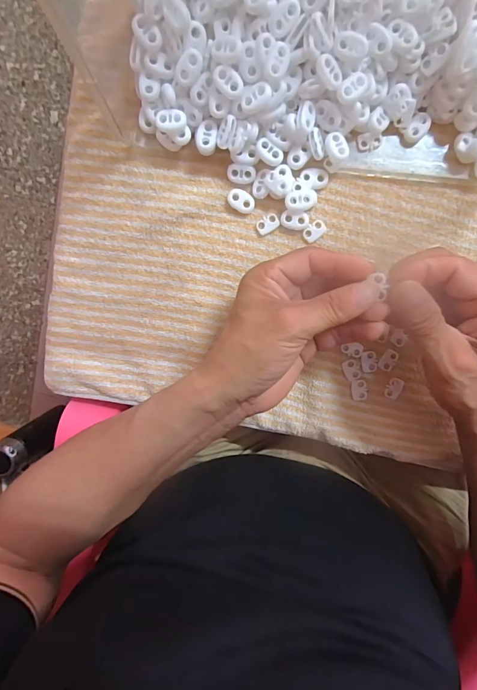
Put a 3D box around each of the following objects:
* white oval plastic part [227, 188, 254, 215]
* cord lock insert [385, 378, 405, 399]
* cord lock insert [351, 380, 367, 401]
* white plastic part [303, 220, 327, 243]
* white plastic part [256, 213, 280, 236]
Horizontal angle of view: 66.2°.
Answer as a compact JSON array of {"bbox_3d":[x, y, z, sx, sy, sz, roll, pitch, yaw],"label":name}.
[{"bbox_3d":[0.002,-0.115,0.294,0.023,0.007,0.015,26,98,-3],"label":"white oval plastic part"},{"bbox_3d":[0.134,0.038,0.313,0.012,0.004,0.018,25,98,-3],"label":"cord lock insert"},{"bbox_3d":[0.104,0.039,0.314,0.012,0.004,0.018,-9,98,2],"label":"cord lock insert"},{"bbox_3d":[0.062,-0.092,0.297,0.019,0.004,0.012,-39,96,6],"label":"white plastic part"},{"bbox_3d":[0.024,-0.099,0.297,0.020,0.004,0.013,-30,97,5],"label":"white plastic part"}]

